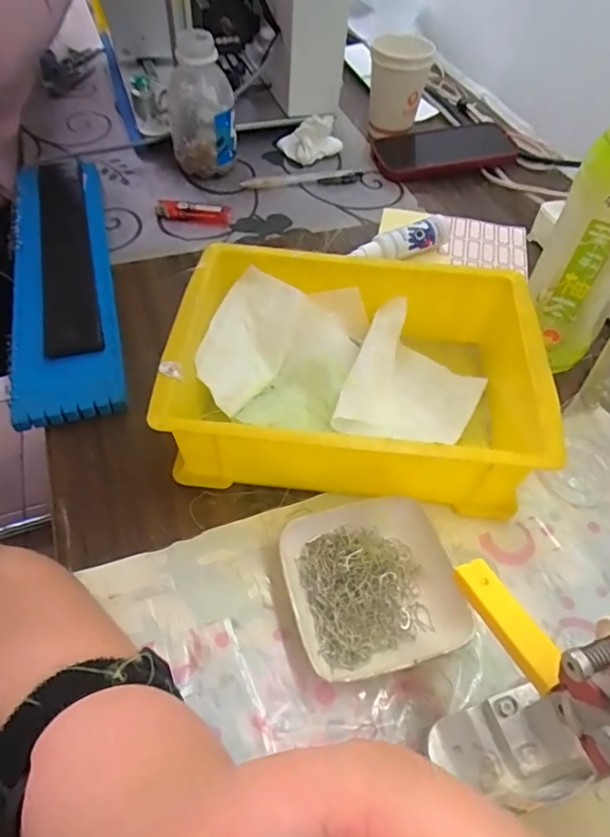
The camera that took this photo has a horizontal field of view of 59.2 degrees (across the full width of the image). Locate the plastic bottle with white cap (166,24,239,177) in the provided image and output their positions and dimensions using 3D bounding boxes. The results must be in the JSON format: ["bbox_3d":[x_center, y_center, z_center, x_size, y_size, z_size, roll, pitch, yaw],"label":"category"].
[{"bbox_3d":[-0.111,-0.331,0.569,0.070,0.122,0.062,-6,53,-6],"label":"plastic bottle with white cap"}]

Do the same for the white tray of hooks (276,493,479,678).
[{"bbox_3d":[0.039,0.096,0.317,0.095,0.021,0.093,-10,53,-9],"label":"white tray of hooks"}]

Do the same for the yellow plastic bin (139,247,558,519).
[{"bbox_3d":[0.033,-0.031,0.380,0.238,0.076,0.168,4,53,2],"label":"yellow plastic bin"}]

